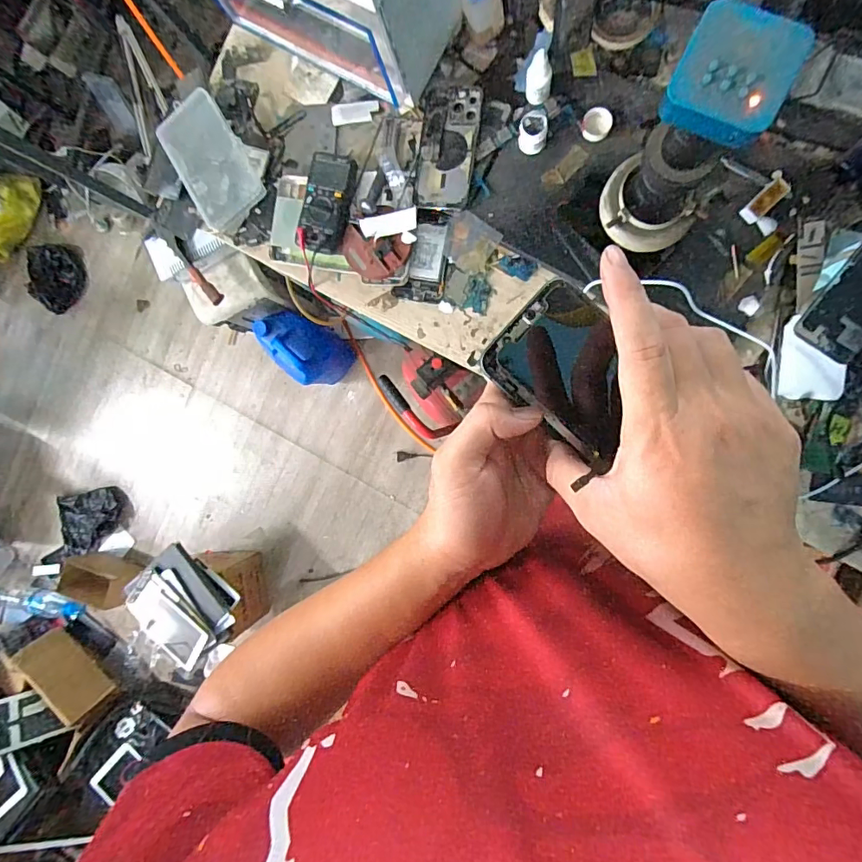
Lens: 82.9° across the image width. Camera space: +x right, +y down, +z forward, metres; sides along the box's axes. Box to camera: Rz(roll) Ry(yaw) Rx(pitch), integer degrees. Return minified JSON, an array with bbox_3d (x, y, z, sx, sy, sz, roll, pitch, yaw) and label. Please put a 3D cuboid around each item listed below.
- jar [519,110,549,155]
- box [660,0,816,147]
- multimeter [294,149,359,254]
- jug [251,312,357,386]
[{"bbox_3d":[0.130,-0.378,0.619,0.035,0.029,0.041,3,93,9],"label":"jar"},{"bbox_3d":[0.193,-0.229,0.311,0.068,0.023,0.075,26,96,8],"label":"box"},{"bbox_3d":[-0.142,-0.314,0.679,0.064,0.035,0.127,15,95,9],"label":"multimeter"},{"bbox_3d":[-0.342,-0.227,1.363,0.194,0.263,0.148,35,97,7],"label":"jug"}]

